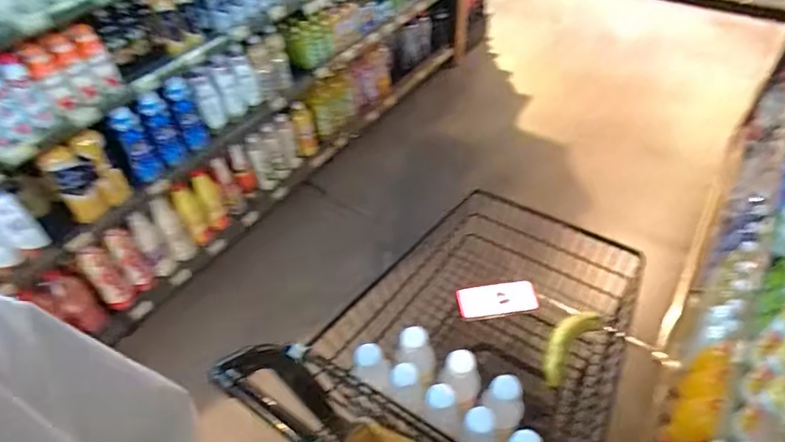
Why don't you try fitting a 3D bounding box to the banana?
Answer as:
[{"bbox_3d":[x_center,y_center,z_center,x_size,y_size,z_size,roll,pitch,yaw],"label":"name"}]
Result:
[{"bbox_3d":[0.331,0.233,0.920,0.063,0.030,0.172,33,55,30],"label":"banana"}]

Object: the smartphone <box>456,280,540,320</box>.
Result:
[{"bbox_3d":[0.224,0.169,1.032,0.164,0.016,0.078,-13,56,5],"label":"smartphone"}]

